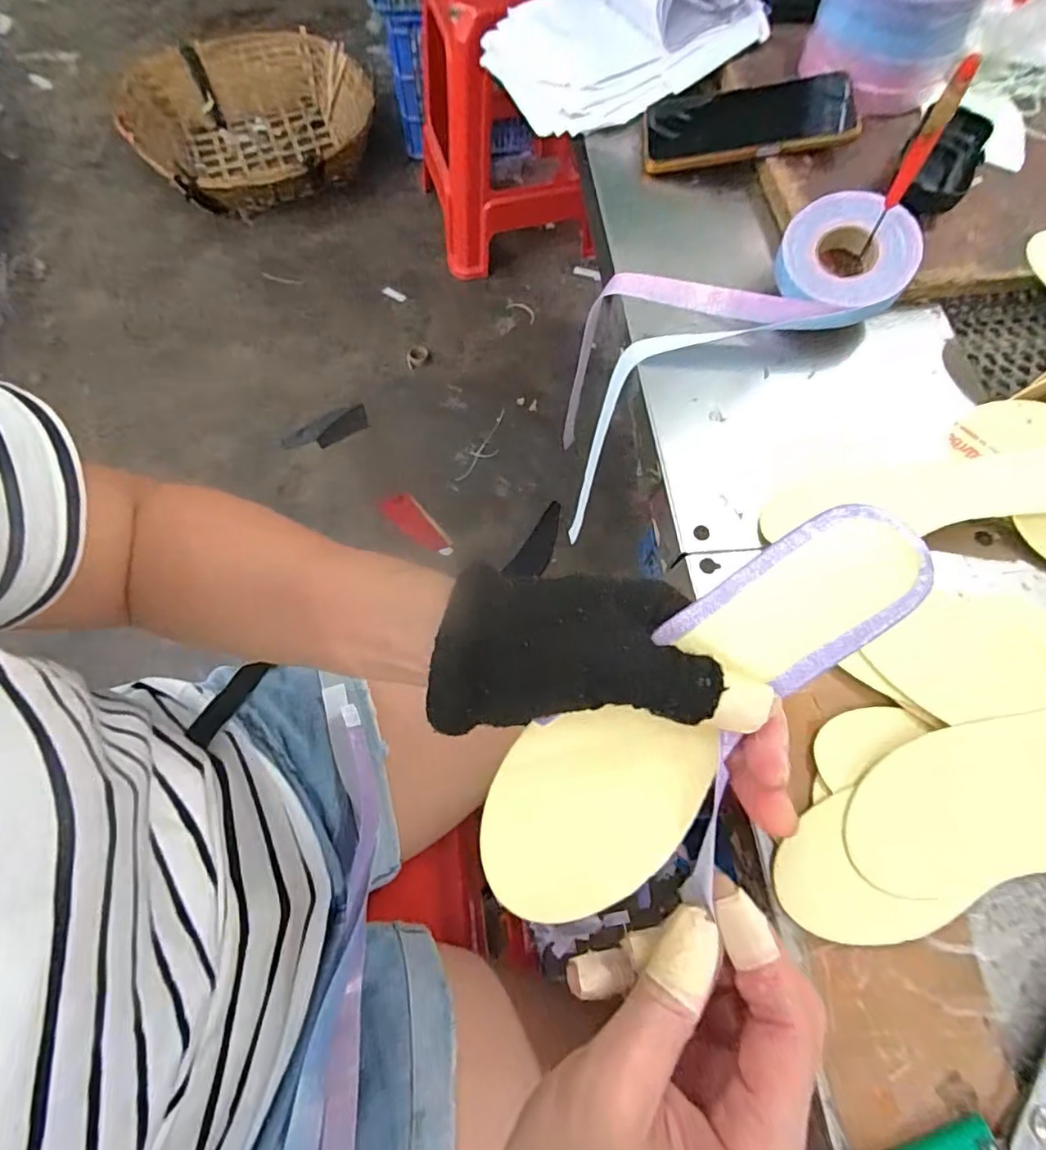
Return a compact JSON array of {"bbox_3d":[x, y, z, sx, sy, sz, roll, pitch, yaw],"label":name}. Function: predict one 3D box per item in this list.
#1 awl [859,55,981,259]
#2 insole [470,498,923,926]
[{"bbox_3d":[0.240,-0.251,0.353,0.012,0.121,0.009,34,72,12],"label":"awl"},{"bbox_3d":[0.060,0.048,0.202,0.189,0.009,0.060,-45,75,4],"label":"insole"}]

